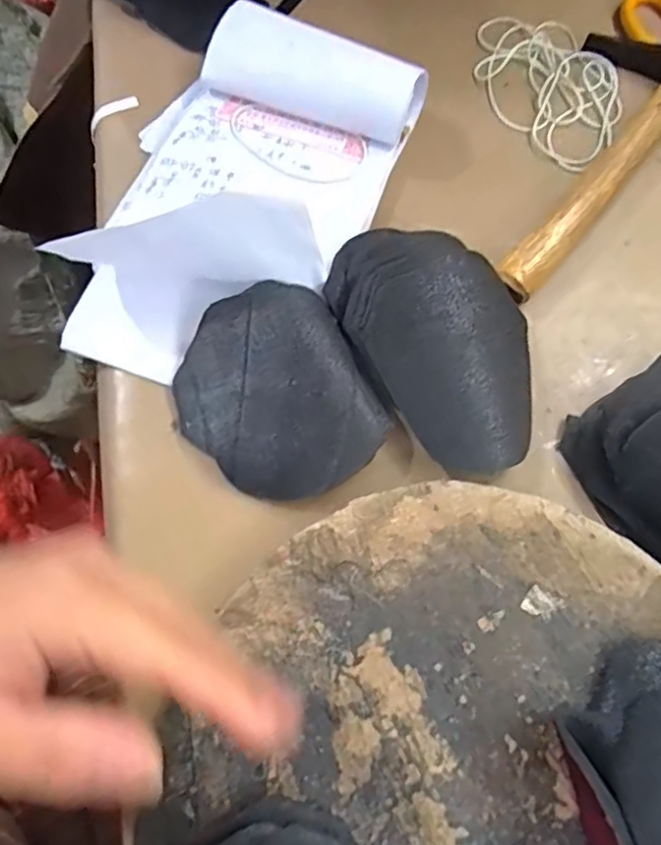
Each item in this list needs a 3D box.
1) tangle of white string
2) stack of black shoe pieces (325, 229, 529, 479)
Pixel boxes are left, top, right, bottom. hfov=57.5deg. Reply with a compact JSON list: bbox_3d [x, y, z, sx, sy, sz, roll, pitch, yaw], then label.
[{"bbox_3d":[0.148,-0.229,0.404,0.086,0.009,0.133,-27,72,-13],"label":"tangle of white string"},{"bbox_3d":[0.059,-0.047,0.310,0.083,0.025,0.141,-28,72,-13],"label":"stack of black shoe pieces"}]

